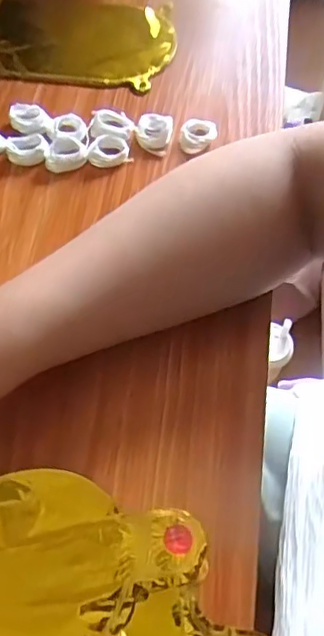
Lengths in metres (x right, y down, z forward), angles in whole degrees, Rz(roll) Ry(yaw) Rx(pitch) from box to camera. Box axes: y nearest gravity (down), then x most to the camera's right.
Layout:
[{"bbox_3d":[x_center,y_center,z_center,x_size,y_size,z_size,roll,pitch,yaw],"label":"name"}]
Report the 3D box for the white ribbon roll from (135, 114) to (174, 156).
[{"bbox_3d":[-0.006,-0.147,0.464,0.027,0.015,0.028,0,59,0],"label":"white ribbon roll"}]

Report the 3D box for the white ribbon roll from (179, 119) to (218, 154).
[{"bbox_3d":[0.028,-0.142,0.463,0.029,0.018,0.021,4,59,2],"label":"white ribbon roll"}]

